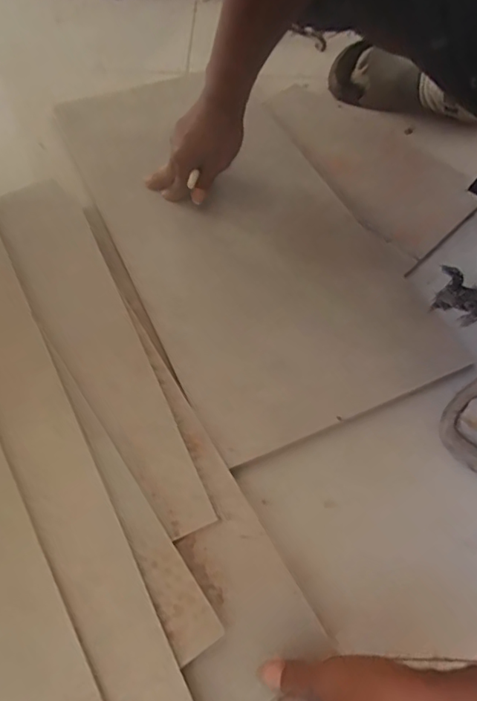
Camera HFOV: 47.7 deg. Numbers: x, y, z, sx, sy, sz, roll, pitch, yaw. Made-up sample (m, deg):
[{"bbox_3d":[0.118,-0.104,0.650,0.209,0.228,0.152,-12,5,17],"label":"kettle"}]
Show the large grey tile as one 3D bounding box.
[{"bbox_3d":[-0.008,-0.164,0.657,0.292,0.018,0.585,-21,61,-17],"label":"large grey tile"}]

